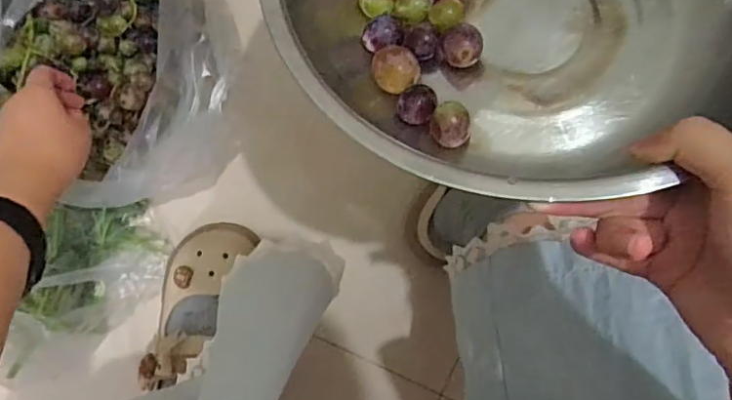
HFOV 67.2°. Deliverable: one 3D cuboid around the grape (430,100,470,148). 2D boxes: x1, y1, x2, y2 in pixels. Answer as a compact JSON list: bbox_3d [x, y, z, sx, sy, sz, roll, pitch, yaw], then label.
[{"bbox_3d":[0.052,-0.047,0.350,0.023,0.019,0.028,-10,92,-6],"label":"grape"}]

